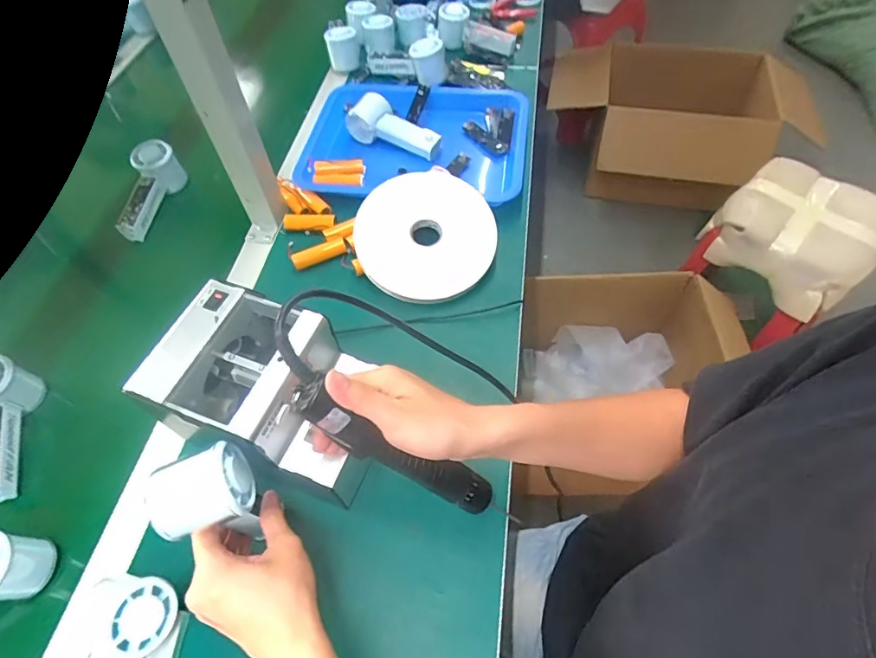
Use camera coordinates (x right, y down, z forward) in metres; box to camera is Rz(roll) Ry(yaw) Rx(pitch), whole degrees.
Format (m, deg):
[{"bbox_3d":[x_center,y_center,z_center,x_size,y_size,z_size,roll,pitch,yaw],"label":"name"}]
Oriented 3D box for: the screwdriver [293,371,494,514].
[{"bbox_3d":[-0.027,0.100,0.387,0.199,0.027,0.030,37,56,-27],"label":"screwdriver"}]

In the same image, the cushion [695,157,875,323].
[{"bbox_3d":[0.818,-0.220,1.092,0.312,0.120,0.302,-35,63,-18],"label":"cushion"}]

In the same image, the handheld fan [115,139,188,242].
[{"bbox_3d":[-0.420,-0.202,0.698,0.059,0.055,0.146,-1,58,2],"label":"handheld fan"}]

